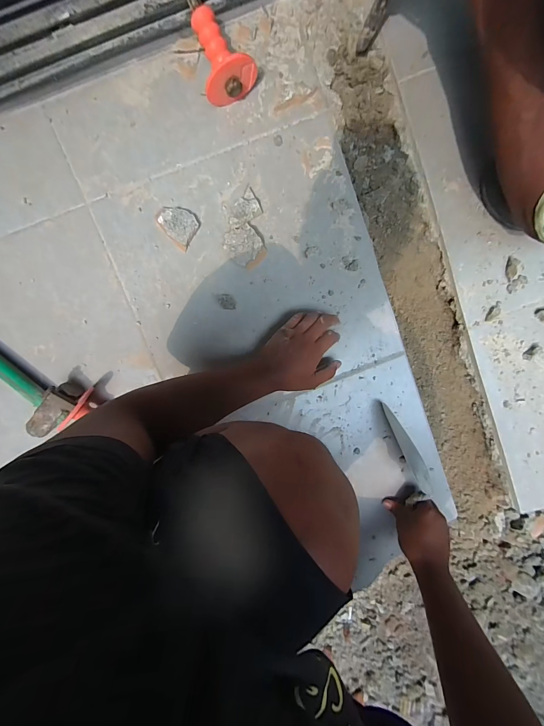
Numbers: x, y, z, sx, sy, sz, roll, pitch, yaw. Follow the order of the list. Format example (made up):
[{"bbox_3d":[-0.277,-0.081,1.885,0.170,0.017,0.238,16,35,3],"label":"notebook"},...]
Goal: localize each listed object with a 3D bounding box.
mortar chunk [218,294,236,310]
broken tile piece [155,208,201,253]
[{"bbox_3d":[-0.072,-0.098,0.506,0.025,0.016,0.025,-5,98,-2],"label":"mortar chunk"},{"bbox_3d":[-0.150,-0.216,0.491,0.062,0.015,0.053,30,95,-6],"label":"broken tile piece"}]

